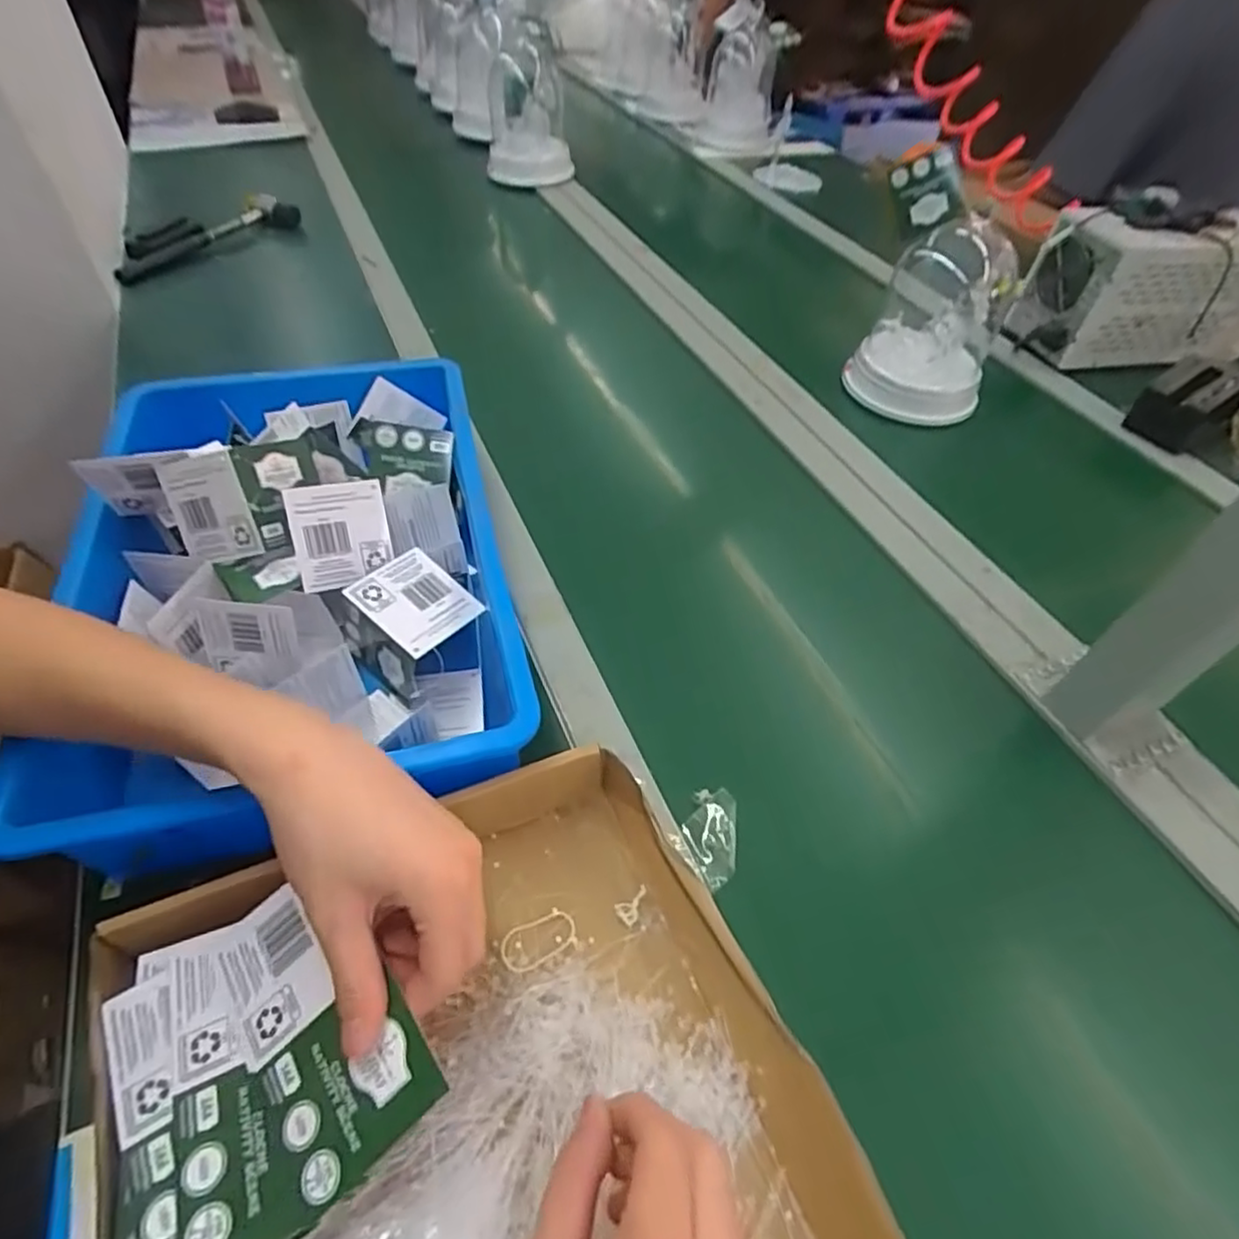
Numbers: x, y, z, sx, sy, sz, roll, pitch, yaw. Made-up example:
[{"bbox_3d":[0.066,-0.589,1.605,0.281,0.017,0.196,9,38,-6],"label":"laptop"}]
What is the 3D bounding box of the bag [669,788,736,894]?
[{"bbox_3d":[0.055,0.141,0.438,0.039,0.014,0.062,9,49,3],"label":"bag"}]

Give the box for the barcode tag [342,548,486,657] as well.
[{"bbox_3d":[-0.138,-0.013,0.458,0.070,0.007,0.062,41,52,10],"label":"barcode tag"}]

